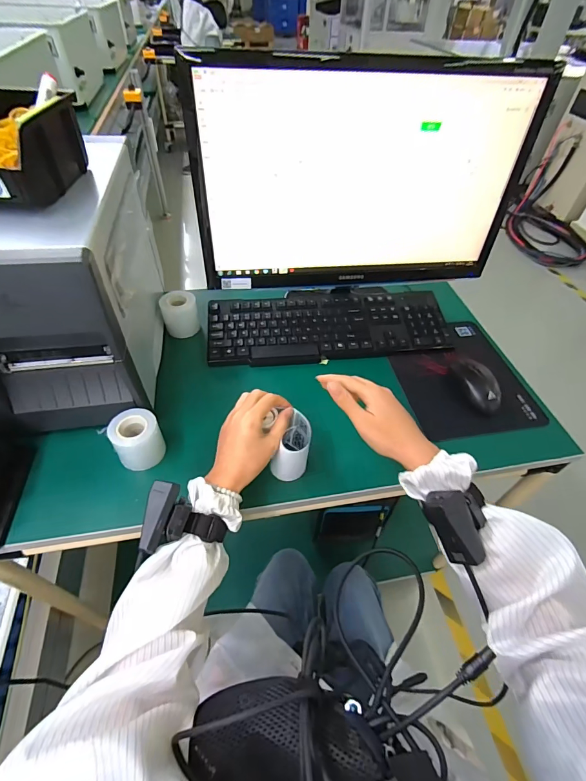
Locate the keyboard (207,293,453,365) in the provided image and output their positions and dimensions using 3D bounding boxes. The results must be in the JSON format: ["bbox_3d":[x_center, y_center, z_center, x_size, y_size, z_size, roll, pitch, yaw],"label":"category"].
[{"bbox_3d":[0.066,-0.120,0.690,0.439,0.048,0.150,-3,49,-6],"label":"keyboard"}]

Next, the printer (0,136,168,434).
[{"bbox_3d":[-0.336,-0.151,0.537,0.234,0.274,0.357,-4,49,-7],"label":"printer"}]

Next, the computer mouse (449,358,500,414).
[{"bbox_3d":[0.302,-0.013,0.611,0.056,0.031,0.111,-3,49,-6],"label":"computer mouse"}]

